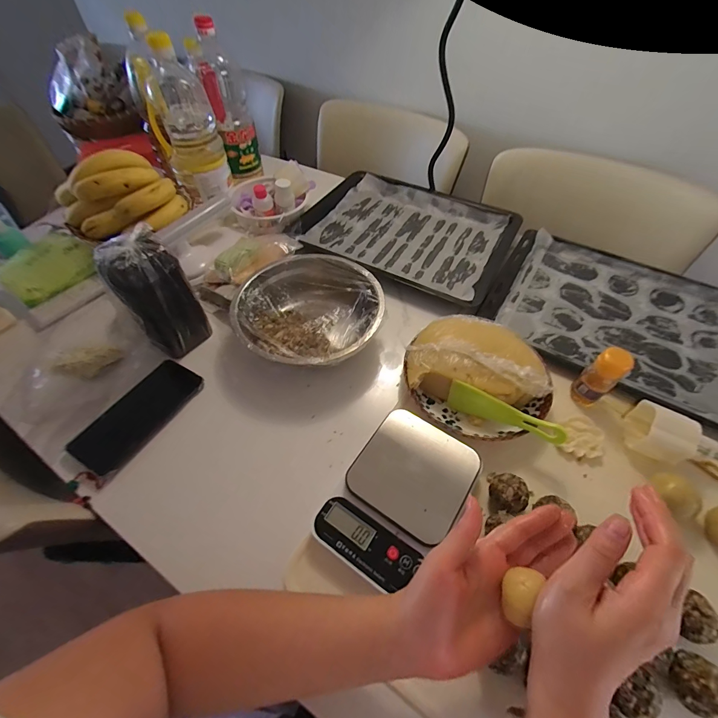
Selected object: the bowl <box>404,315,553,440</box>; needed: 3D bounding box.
[{"bbox_3d":[0.155,0.018,0.470,0.167,0.068,0.184,-34,61,-23],"label":"bowl"}]

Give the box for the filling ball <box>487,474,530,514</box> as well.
[{"bbox_3d":[0.164,0.153,0.397,0.038,0.041,0.042,-35,61,-23],"label":"filling ball"}]

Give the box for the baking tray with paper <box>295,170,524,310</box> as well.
[{"bbox_3d":[0.090,-0.253,0.688,0.390,0.051,0.323,24,57,14],"label":"baking tray with paper"}]

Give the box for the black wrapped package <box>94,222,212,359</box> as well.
[{"bbox_3d":[-0.269,-0.074,0.476,0.061,0.178,0.081,36,61,23],"label":"black wrapped package"}]

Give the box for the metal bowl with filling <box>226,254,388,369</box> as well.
[{"bbox_3d":[-0.074,-0.064,0.525,0.205,0.070,0.202,0,53,0],"label":"metal bowl with filling"}]

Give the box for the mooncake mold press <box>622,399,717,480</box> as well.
[{"bbox_3d":[0.413,0.111,0.415,0.159,0.055,0.068,26,58,18],"label":"mooncake mold press"}]

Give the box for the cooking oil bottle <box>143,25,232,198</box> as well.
[{"bbox_3d":[-0.316,-0.423,0.627,0.115,0.213,0.097,37,62,24],"label":"cooking oil bottle"}]

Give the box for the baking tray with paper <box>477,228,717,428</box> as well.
[{"bbox_3d":[0.432,-0.073,0.572,0.397,0.026,0.292,28,58,19],"label":"baking tray with paper"}]

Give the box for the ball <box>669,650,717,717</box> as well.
[{"bbox_3d":[0.290,0.281,0.303,0.039,0.037,0.043,11,54,8],"label":"ball"}]

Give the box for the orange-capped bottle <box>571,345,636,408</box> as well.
[{"bbox_3d":[0.317,0.025,0.457,0.033,0.087,0.037,-27,58,-19],"label":"orange-capped bottle"}]

